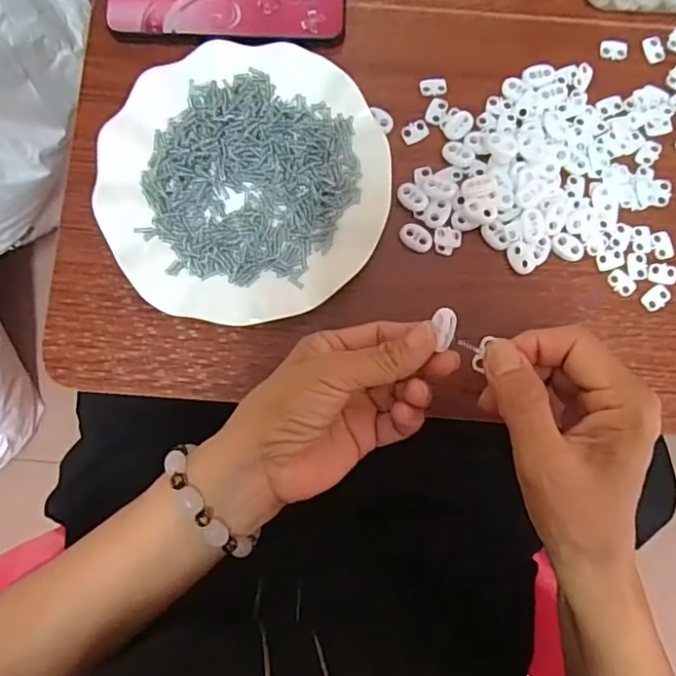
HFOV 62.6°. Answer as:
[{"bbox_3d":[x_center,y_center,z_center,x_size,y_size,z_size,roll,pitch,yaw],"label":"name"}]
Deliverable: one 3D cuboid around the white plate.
[{"bbox_3d":[-0.061,-0.101,0.365,0.180,0.018,0.179,0,83,-2],"label":"white plate"}]

